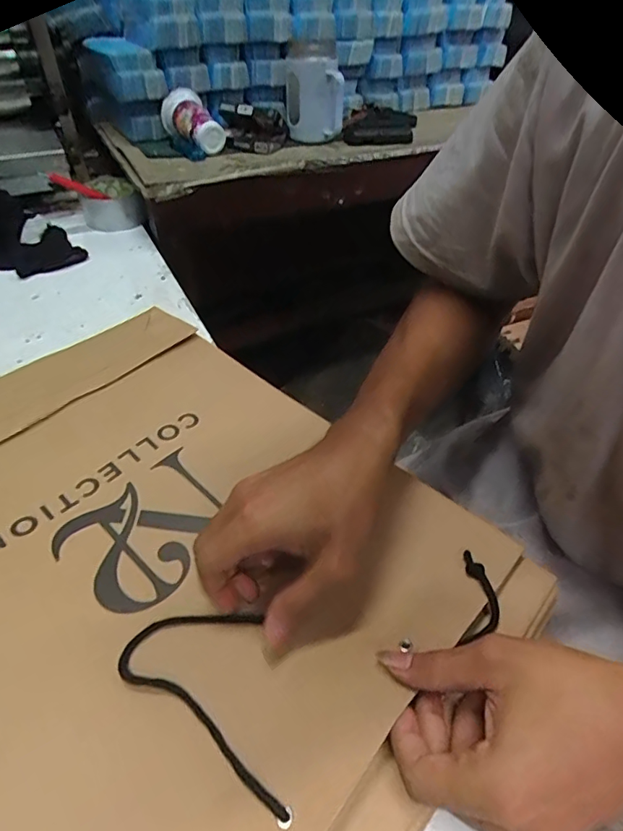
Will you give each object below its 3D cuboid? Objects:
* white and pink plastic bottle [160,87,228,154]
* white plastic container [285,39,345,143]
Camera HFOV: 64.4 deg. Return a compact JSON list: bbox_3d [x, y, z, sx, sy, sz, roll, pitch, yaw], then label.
[{"bbox_3d":[-0.168,-0.432,0.728,0.061,0.049,0.108,-28,65,-27],"label":"white and pink plastic bottle"},{"bbox_3d":[0.005,-0.505,0.776,0.089,0.115,0.076,0,44,-1],"label":"white plastic container"}]

